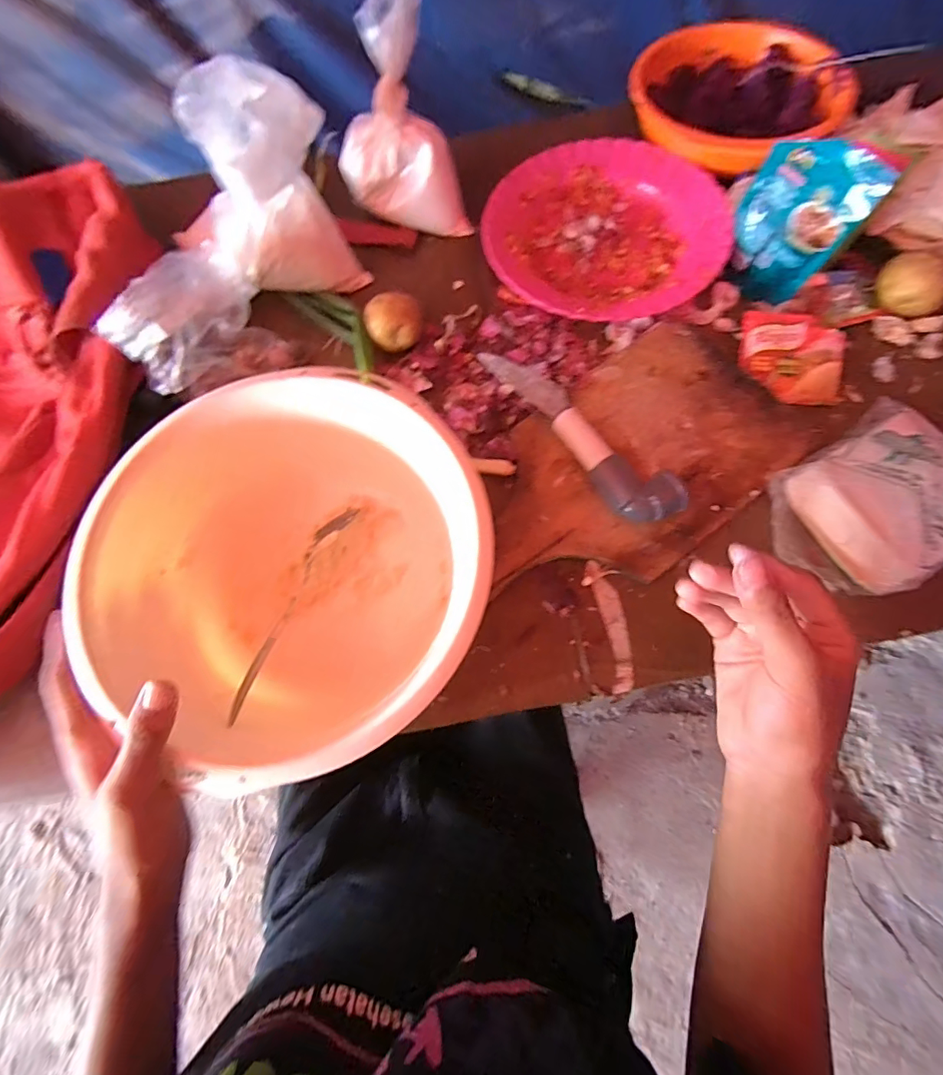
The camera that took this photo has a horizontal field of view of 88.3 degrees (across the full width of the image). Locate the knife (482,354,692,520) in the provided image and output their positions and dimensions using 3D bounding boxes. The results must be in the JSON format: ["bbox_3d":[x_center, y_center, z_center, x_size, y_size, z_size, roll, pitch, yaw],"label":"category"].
[{"bbox_3d":[0.083,-0.090,0.380,0.043,0.031,0.197,-32,73,-9],"label":"knife"}]

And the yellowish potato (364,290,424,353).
[{"bbox_3d":[-0.067,-0.188,0.428,0.047,0.038,0.040,-5,71,0],"label":"yellowish potato"}]

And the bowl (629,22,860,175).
[{"bbox_3d":[0.258,-0.430,0.485,0.192,0.047,0.187,-1,71,2],"label":"bowl"}]

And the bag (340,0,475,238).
[{"bbox_3d":[-0.067,-0.351,0.427,0.103,0.146,0.084,-19,71,-5],"label":"bag"}]

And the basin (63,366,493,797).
[{"bbox_3d":[-0.114,0.026,0.335,0.229,0.108,0.229,-1,71,2],"label":"basin"}]

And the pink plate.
[{"bbox_3d":[0.122,-0.289,0.456,0.213,0.031,0.208,-1,71,2],"label":"pink plate"}]

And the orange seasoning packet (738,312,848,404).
[{"bbox_3d":[0.271,-0.152,0.411,0.083,0.020,0.072,11,71,6],"label":"orange seasoning packet"}]

